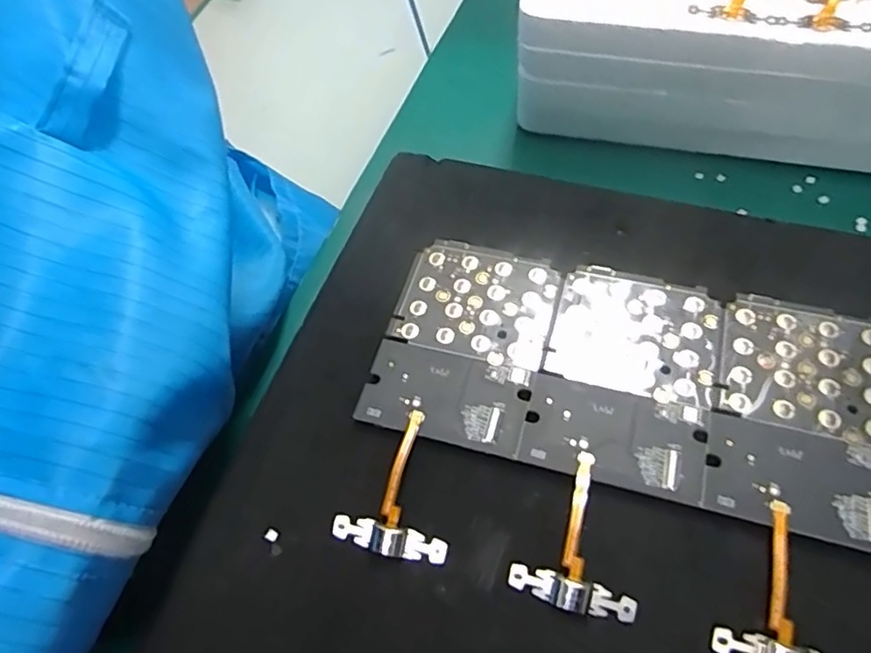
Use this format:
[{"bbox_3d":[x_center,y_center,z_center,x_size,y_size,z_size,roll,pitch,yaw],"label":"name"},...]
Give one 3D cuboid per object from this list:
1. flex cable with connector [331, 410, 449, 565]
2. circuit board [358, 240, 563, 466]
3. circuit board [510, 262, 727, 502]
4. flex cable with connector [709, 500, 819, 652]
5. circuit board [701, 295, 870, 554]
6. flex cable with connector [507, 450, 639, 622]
[{"bbox_3d":[-0.008,0.050,0.197,0.035,0.005,0.045,17,65,14],"label":"flex cable with connector"},{"bbox_3d":[0.010,0.004,0.222,0.056,0.004,0.078,12,61,14],"label":"circuit board"},{"bbox_3d":[0.064,0.015,0.209,0.055,0.004,0.078,13,61,15],"label":"circuit board"},{"bbox_3d":[0.098,0.073,0.170,0.034,0.006,0.045,19,65,15],"label":"flex cable with connector"},{"bbox_3d":[0.116,0.025,0.192,0.053,0.007,0.078,13,64,13],"label":"circuit board"},{"bbox_3d":[0.045,0.061,0.184,0.035,0.006,0.044,18,65,15],"label":"flex cable with connector"}]

